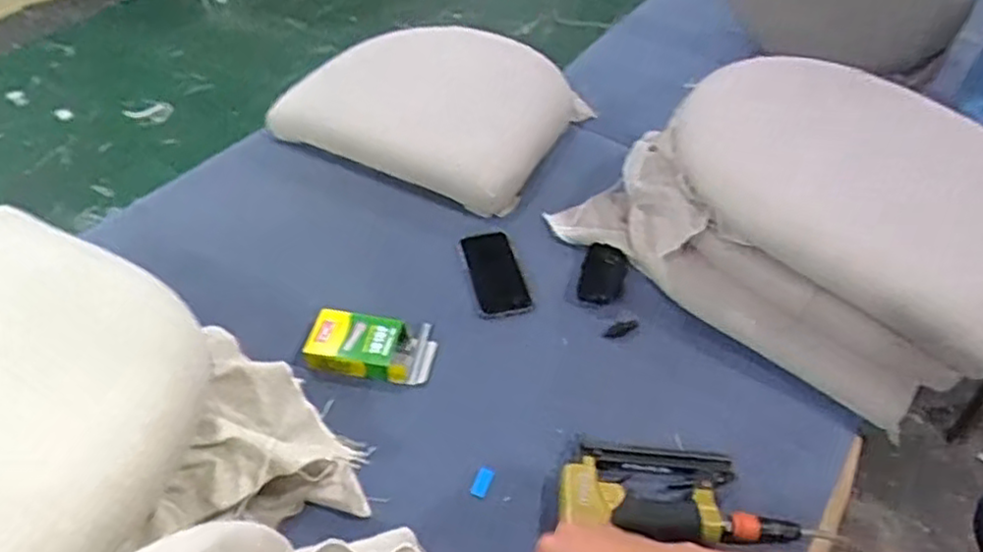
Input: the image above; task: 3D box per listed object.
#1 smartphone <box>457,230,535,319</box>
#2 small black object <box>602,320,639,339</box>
[{"bbox_3d":[0.004,-0.002,1.017,0.076,0.015,0.152,-13,50,-6],"label":"smartphone"},{"bbox_3d":[0.174,0.071,0.953,0.051,0.006,0.018,-16,50,-18],"label":"small black object"}]

